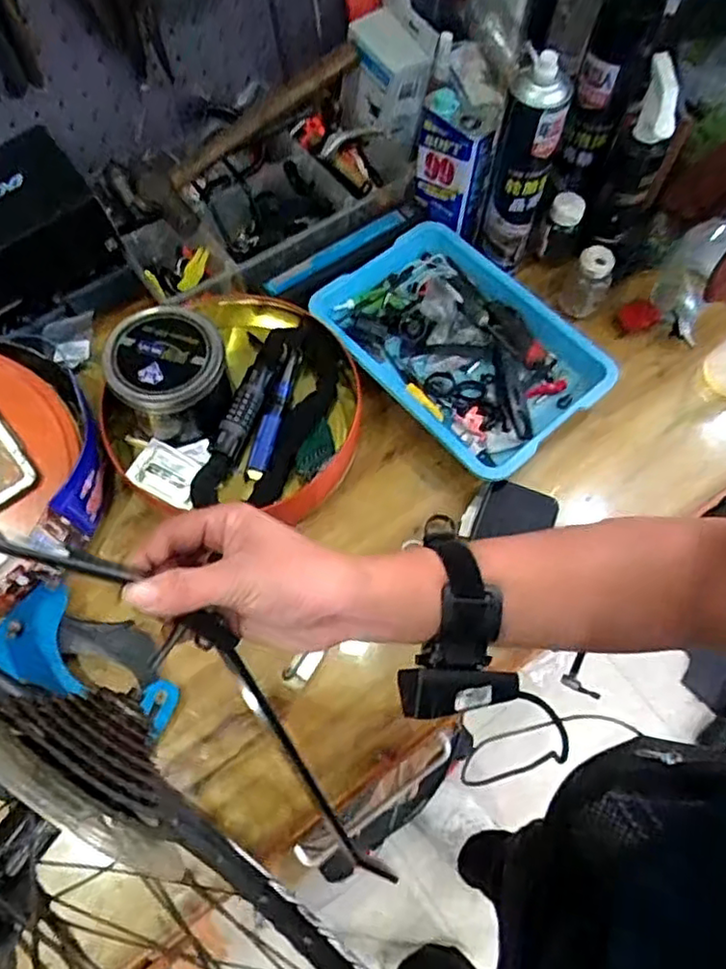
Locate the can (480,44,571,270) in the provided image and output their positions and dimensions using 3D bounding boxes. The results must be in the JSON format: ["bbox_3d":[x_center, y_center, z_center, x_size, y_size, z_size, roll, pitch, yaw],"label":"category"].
[{"bbox_3d":[0.175,-0.350,0.720,0.060,0.230,0.056,14,66,6],"label":"can"}]

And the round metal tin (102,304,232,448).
[{"bbox_3d":[-0.204,-0.119,0.696,0.111,0.076,0.116,0,65,0],"label":"round metal tin"}]

